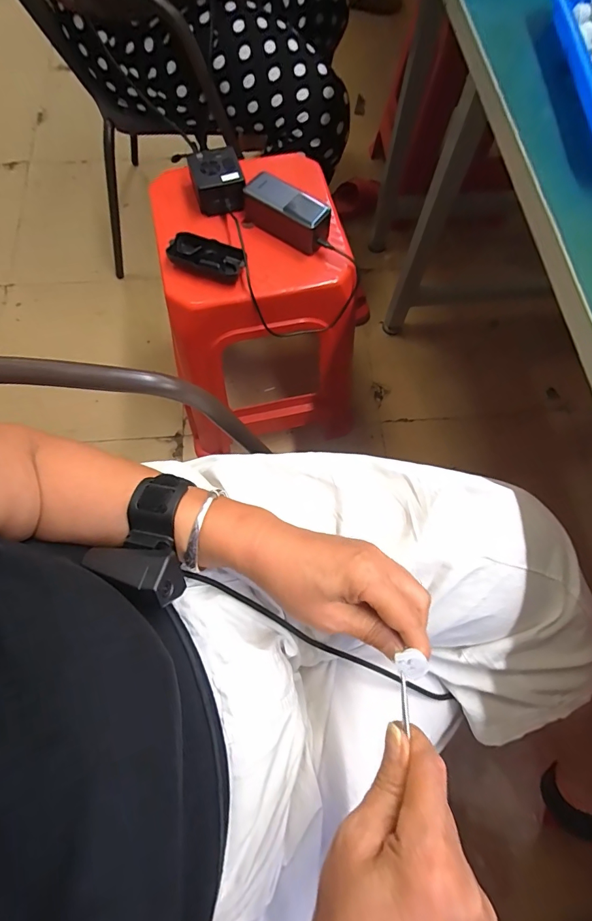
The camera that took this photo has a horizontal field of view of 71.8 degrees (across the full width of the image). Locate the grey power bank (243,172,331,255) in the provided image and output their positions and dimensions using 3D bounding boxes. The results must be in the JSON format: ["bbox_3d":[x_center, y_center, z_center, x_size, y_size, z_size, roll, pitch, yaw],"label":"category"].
[{"bbox_3d":[-0.013,-0.369,0.611,0.132,0.055,0.053,32,73,10],"label":"grey power bank"}]

